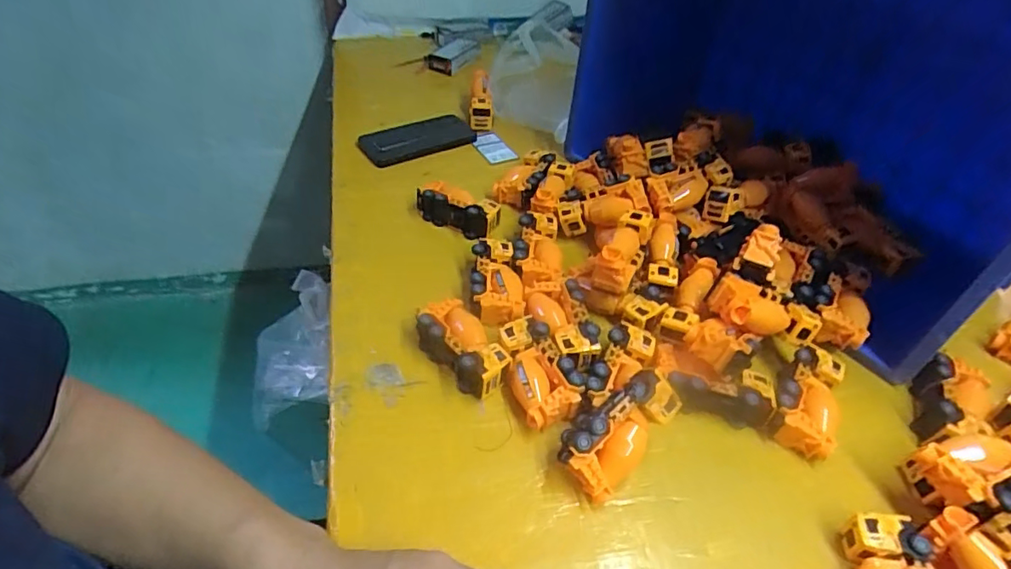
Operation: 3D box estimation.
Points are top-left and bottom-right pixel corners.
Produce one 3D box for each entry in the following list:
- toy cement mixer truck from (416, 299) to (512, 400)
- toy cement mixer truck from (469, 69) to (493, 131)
[{"bbox_3d":[-0.039,0.056,0.510,0.057,0.037,0.102,-31,54,-31],"label":"toy cement mixer truck"},{"bbox_3d":[-0.038,-0.300,0.865,0.035,0.046,0.135,2,44,-3],"label":"toy cement mixer truck"}]

